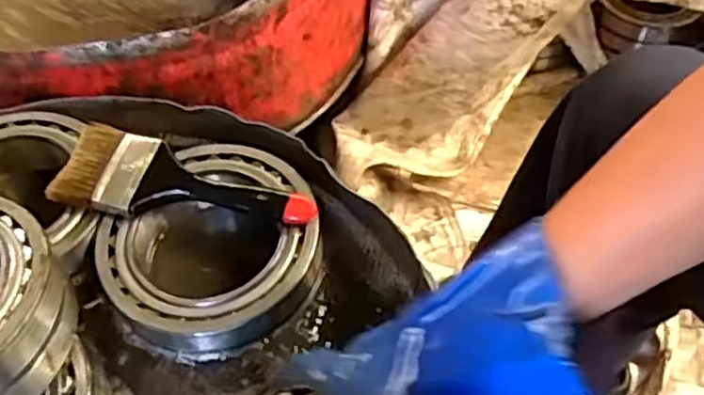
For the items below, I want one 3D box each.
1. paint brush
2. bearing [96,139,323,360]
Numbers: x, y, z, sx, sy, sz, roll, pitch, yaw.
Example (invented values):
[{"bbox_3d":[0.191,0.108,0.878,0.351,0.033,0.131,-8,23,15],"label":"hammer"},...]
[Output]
[{"bbox_3d":[-0.124,-0.011,0.559,0.193,0.022,0.068,9,53,8],"label":"paint brush"},{"bbox_3d":[-0.115,0.032,0.564,0.178,0.052,0.164,-1,52,1],"label":"bearing"}]

